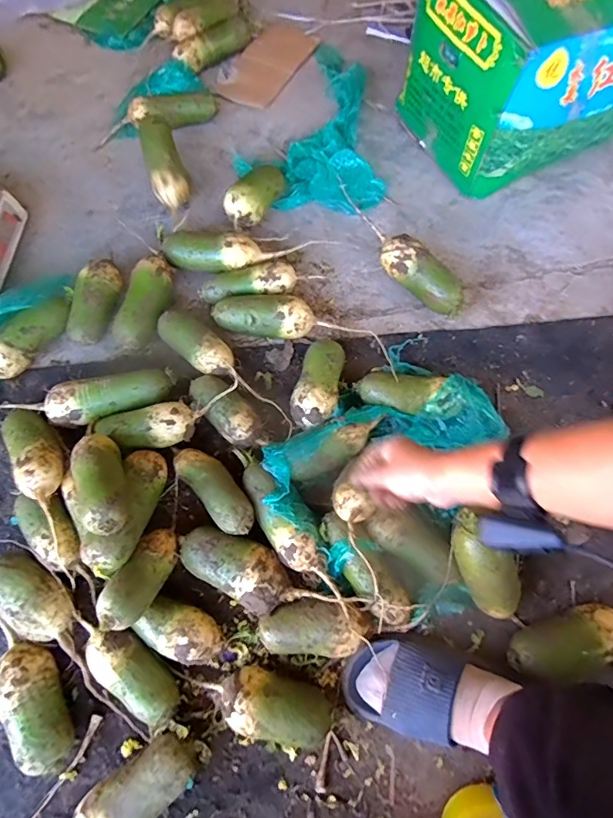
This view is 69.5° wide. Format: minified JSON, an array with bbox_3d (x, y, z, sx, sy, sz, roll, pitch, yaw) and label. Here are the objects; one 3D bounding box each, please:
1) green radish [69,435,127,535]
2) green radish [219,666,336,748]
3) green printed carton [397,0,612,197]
[{"bbox_3d":[-0.275,0.091,0.583,0.060,0.048,0.158,-28,48,-7],"label":"green radish"},{"bbox_3d":[-0.042,0.390,0.582,0.151,0.076,0.073,14,70,6],"label":"green radish"},{"bbox_3d":[0.442,-0.655,0.833,0.402,0.302,0.345,-28,73,-8],"label":"green printed carton"}]

